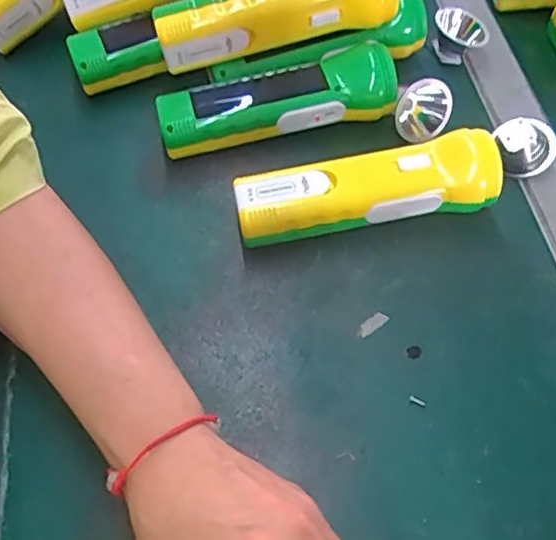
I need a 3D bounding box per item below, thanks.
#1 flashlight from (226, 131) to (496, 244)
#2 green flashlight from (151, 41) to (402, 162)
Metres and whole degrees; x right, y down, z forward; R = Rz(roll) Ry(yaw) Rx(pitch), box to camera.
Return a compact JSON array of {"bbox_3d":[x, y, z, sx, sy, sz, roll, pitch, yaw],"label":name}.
[{"bbox_3d":[0.056,-0.048,0.389,0.164,0.049,0.044,-9,59,-6],"label":"flashlight"},{"bbox_3d":[-0.001,-0.116,0.435,0.165,0.048,0.049,-9,59,-6],"label":"green flashlight"}]

